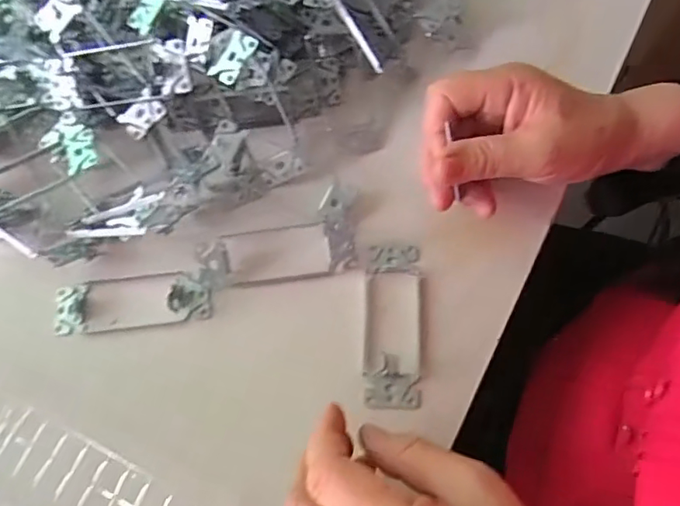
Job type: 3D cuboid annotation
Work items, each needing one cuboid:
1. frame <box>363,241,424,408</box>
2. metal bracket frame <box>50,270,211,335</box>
[{"bbox_3d":[0.034,0.043,0.343,0.038,0.015,0.106,2,69,3],"label":"frame"},{"bbox_3d":[-0.140,0.030,0.356,0.104,0.020,0.038,-6,69,1],"label":"metal bracket frame"}]

